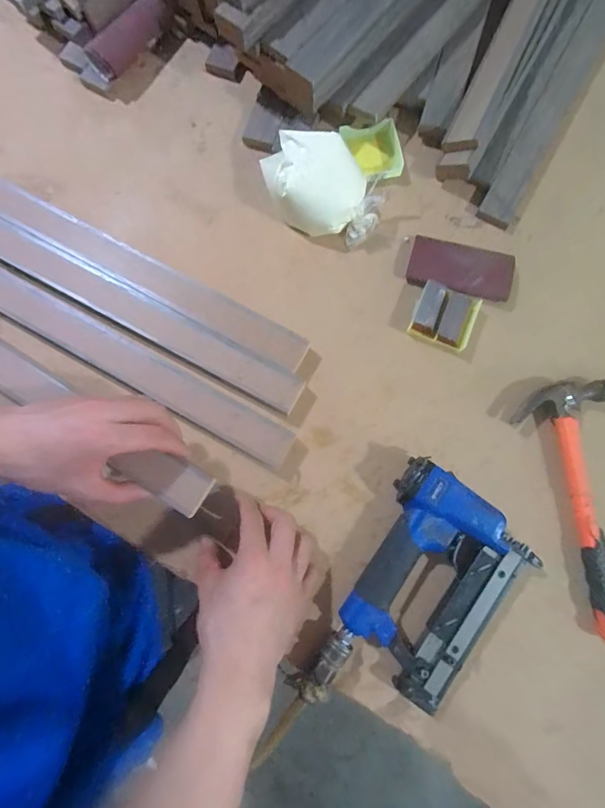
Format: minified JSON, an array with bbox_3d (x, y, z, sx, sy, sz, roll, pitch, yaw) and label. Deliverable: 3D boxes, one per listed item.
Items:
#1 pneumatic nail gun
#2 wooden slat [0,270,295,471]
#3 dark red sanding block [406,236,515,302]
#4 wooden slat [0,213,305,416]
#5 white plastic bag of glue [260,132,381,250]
[{"bbox_3d":[0.117,0.163,0.376,0.143,0.038,0.174,41,82,7],"label":"pneumatic nail gun"},{"bbox_3d":[-0.314,-0.110,0.434,0.676,0.030,0.046,29,80,5],"label":"wooden slat"},{"bbox_3d":[0.178,-0.154,0.443,0.111,0.015,0.062,13,79,3],"label":"dark red sanding block"},{"bbox_3d":[-0.302,-0.171,0.435,0.674,0.011,0.047,28,80,5],"label":"wooden slat"},{"bbox_3d":[0.015,-0.245,0.441,0.151,0.059,0.088,17,80,3],"label":"white plastic bag of glue"}]

